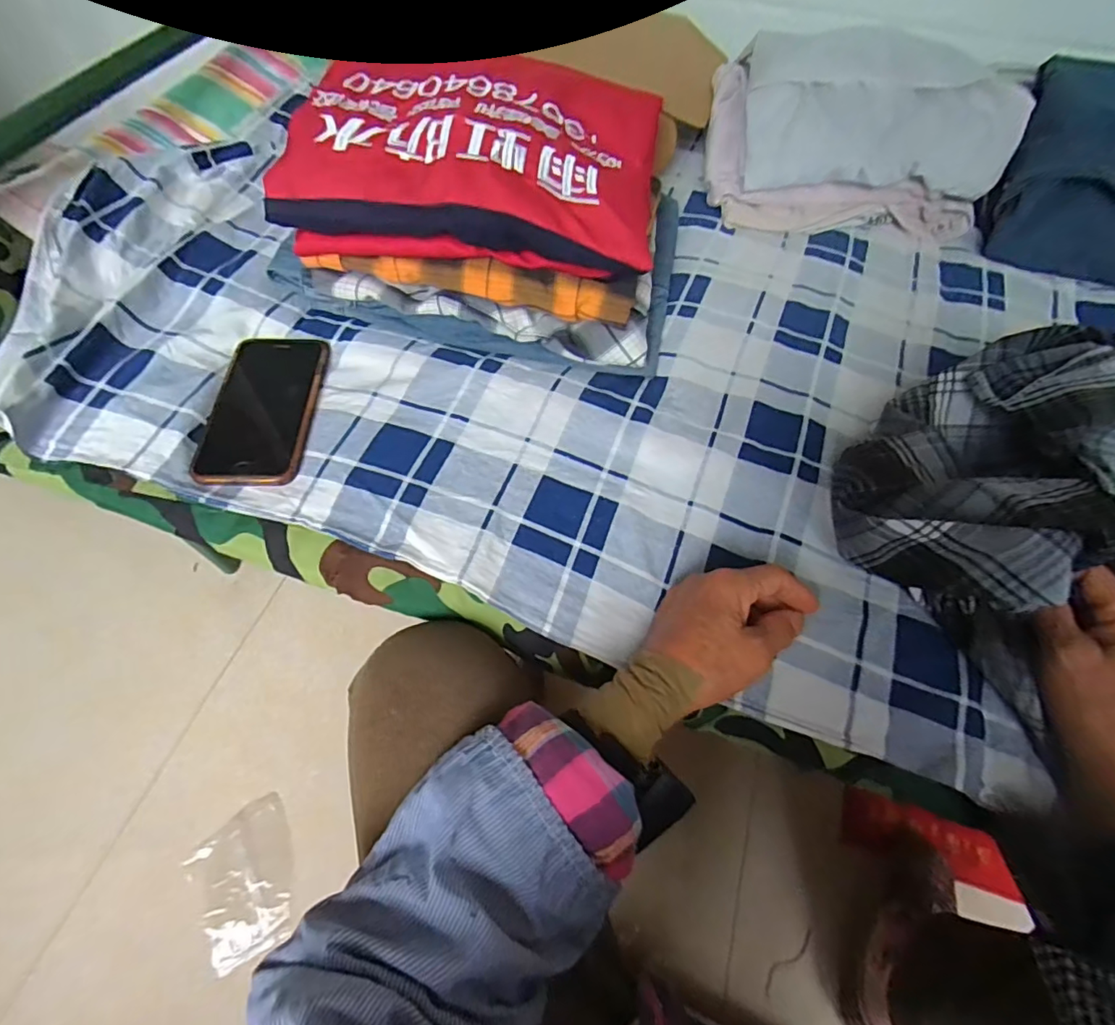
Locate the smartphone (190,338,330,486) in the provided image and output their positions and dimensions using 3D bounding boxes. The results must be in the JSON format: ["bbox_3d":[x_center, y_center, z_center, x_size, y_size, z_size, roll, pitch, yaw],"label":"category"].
[{"bbox_3d":[-0.254,-0.093,0.462,0.084,0.009,0.160,-1,60,-3],"label":"smartphone"}]

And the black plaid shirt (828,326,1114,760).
[{"bbox_3d":[0.450,-0.003,0.378,0.379,0.120,0.377,-39,65,-18],"label":"black plaid shirt"}]

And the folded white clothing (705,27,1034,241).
[{"bbox_3d":[0.345,-0.439,0.619,0.337,0.134,0.194,0,61,-3],"label":"folded white clothing"}]

